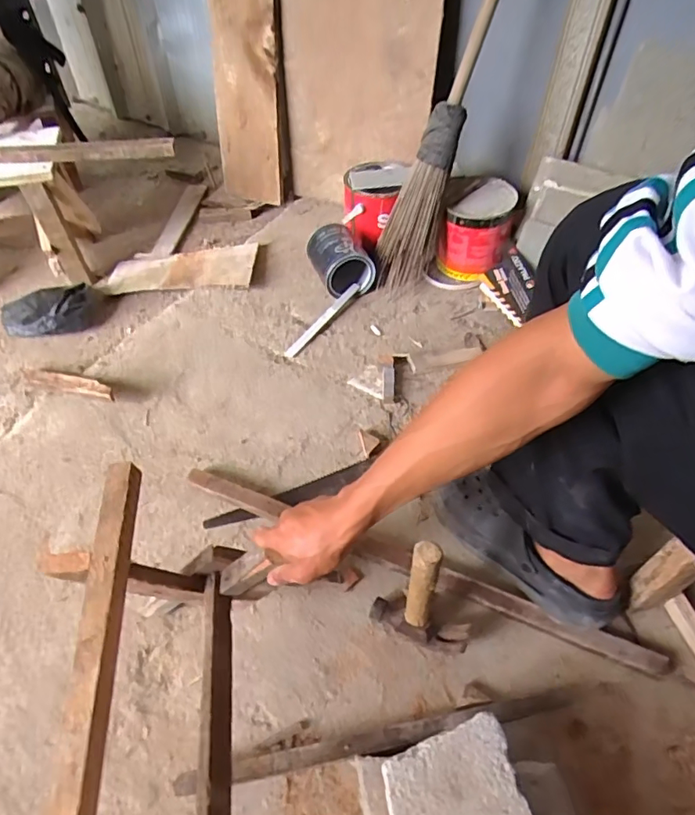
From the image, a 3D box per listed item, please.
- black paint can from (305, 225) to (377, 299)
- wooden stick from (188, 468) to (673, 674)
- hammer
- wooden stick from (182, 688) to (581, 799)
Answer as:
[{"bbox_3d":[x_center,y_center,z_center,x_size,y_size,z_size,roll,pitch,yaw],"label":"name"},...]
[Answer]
[{"bbox_3d":[-0.017,-0.307,1.117,0.121,0.109,0.119,-17,52,-12],"label":"black paint can"},{"bbox_3d":[0.075,0.211,0.737,0.682,0.033,0.042,18,53,16],"label":"wooden stick"},{"bbox_3d":[0.086,0.215,0.612,0.116,0.222,0.051,24,55,20],"label":"hammer"},{"bbox_3d":[0.037,0.378,0.601,0.447,0.033,0.030,-9,50,-5],"label":"wooden stick"}]

